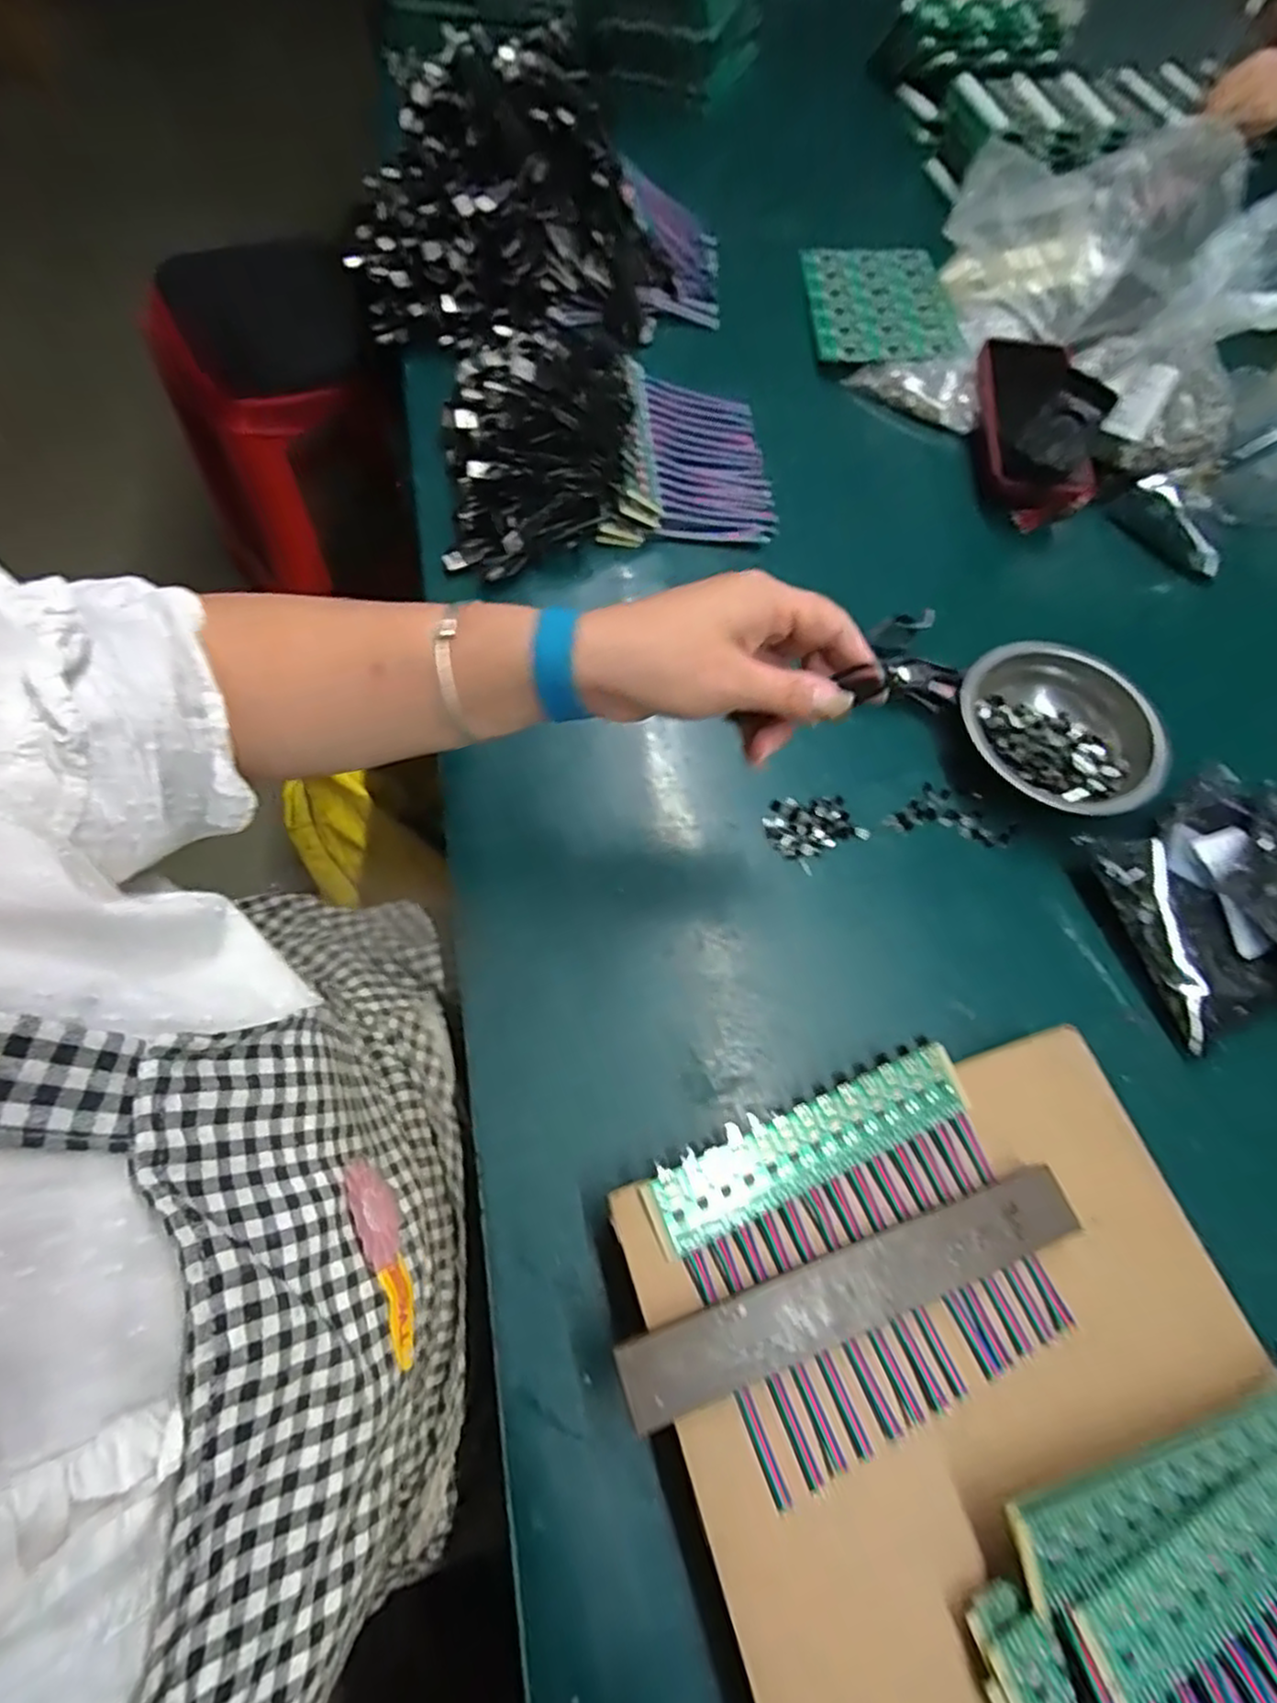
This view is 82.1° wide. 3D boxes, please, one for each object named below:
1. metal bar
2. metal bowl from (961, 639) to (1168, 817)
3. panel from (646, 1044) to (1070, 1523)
[{"bbox_3d":[0.092,0.184,0.309,0.205,0.005,0.030,-16,63,-12],"label":"metal bar"},{"bbox_3d":[0.275,-0.078,0.486,0.124,0.036,0.128,-38,73,-19],"label":"metal bowl"},{"bbox_3d":[0.099,0.178,0.331,0.157,0.016,0.131,-19,71,-14],"label":"panel"}]

